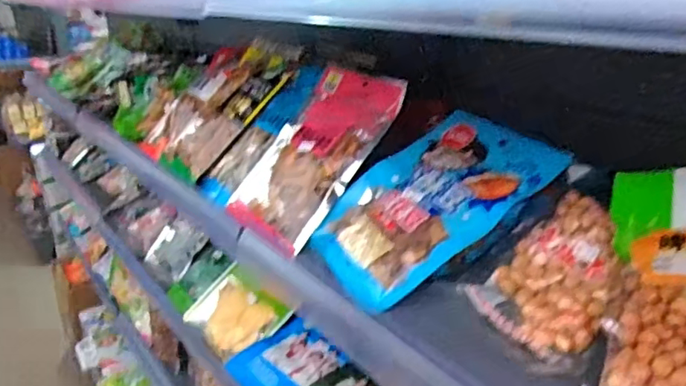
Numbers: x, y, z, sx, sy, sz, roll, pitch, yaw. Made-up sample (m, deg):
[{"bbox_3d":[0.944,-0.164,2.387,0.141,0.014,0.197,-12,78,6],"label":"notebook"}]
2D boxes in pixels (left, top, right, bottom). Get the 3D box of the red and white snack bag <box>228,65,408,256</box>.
[{"bbox_3d":[-0.033,-0.048,0.656,0.156,0.024,0.224,23,77,44],"label":"red and white snack bag"}]

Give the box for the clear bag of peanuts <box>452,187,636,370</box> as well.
[{"bbox_3d":[0.186,0.074,0.477,0.145,0.040,0.121,-39,31,-7],"label":"clear bag of peanuts"}]

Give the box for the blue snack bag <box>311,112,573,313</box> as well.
[{"bbox_3d":[0.082,0.000,0.575,0.243,0.022,0.167,-34,37,-14],"label":"blue snack bag"}]

